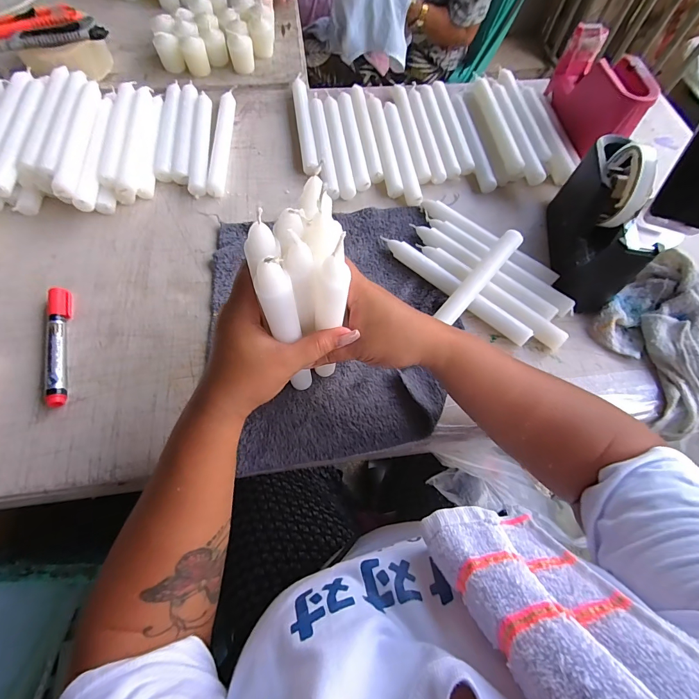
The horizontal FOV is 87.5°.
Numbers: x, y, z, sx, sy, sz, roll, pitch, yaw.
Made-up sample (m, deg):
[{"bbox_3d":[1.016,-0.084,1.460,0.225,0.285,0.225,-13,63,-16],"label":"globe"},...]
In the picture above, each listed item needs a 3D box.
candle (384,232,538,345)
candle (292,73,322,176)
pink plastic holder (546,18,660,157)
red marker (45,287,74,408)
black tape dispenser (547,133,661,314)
[{"bbox_3d":[0.122,-0.073,0.434,0.202,0.018,0.020,39,71,14],"label":"candle"},{"bbox_3d":[-0.068,-0.339,0.551,0.023,0.019,0.218,-8,67,-5],"label":"candle"},{"bbox_3d":[0.356,-0.370,0.526,0.050,0.089,0.181,-9,67,-6],"label":"pink plastic holder"},{"bbox_3d":[-0.305,-0.006,0.381,0.018,0.018,0.138,-13,68,-7],"label":"red marker"},{"bbox_3d":[0.298,-0.151,0.427,0.061,0.130,0.184,12,67,3],"label":"black tape dispenser"}]

